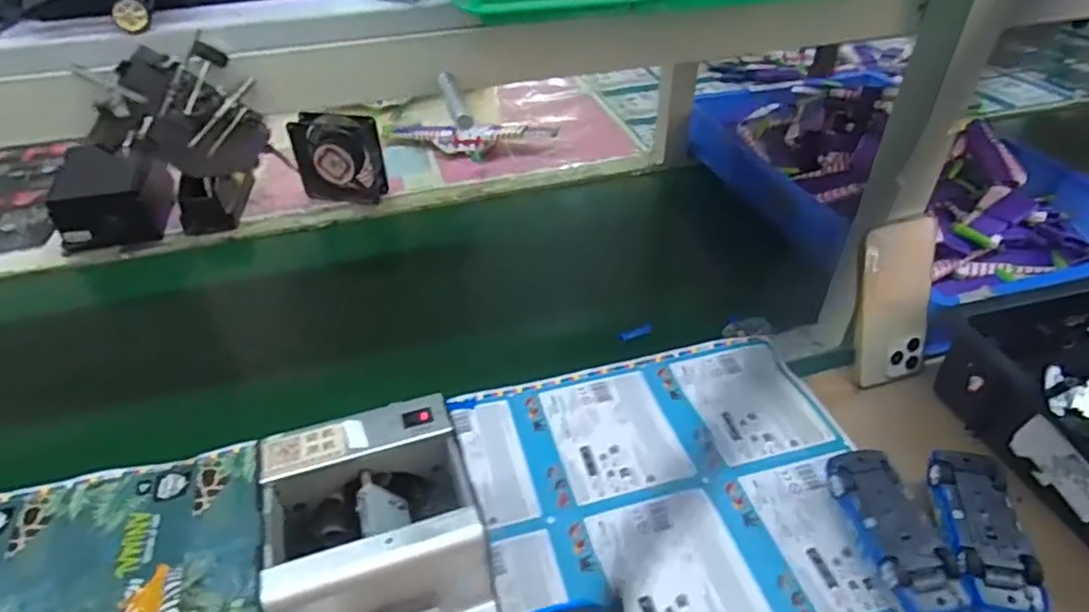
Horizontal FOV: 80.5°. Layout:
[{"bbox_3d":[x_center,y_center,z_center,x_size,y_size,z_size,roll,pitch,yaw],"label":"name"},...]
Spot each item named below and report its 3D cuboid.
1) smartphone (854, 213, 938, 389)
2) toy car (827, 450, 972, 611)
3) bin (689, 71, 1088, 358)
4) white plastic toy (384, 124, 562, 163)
[{"bbox_3d":[0.334,0.000,0.612,0.073,0.166,0.012,-8,21,-7],"label":"smartphone"},{"bbox_3d":[0.261,0.173,0.489,0.056,0.050,0.129,-7,39,-7],"label":"toy car"},{"bbox_3d":[0.473,-0.168,0.866,0.358,0.115,0.569,-10,39,-11],"label":"bin"},{"bbox_3d":[-0.131,-0.277,1.053,0.289,0.027,0.113,6,39,10],"label":"white plastic toy"}]

